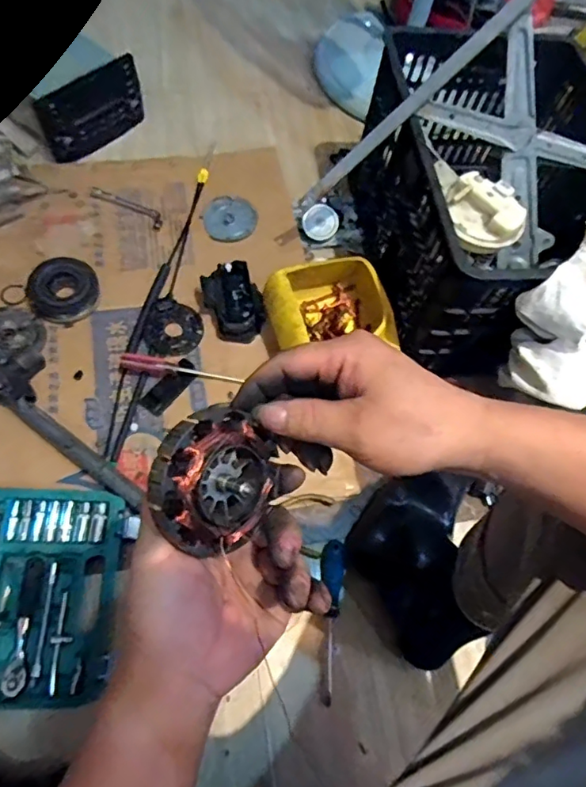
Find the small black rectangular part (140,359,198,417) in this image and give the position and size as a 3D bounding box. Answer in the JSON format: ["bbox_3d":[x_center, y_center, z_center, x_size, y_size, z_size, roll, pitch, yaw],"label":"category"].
[{"bbox_3d":[-0.186,-0.013,0.824,0.037,0.017,0.098,37,65,11],"label":"small black rectangular part"}]

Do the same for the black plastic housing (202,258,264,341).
[{"bbox_3d":[-0.095,-0.145,0.874,0.081,0.065,0.124,-22,69,-15],"label":"black plastic housing"}]

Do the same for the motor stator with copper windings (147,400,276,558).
[{"bbox_3d":[-0.044,0.046,0.297,0.033,0.076,0.075,1,51,47],"label":"motor stator with copper windings"}]

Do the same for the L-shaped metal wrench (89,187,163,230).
[{"bbox_3d":[-0.295,-0.335,0.970,0.150,0.015,0.032,31,64,8],"label":"L-shaped metal wrench"}]

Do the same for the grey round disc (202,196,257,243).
[{"bbox_3d":[-0.114,-0.317,0.985,0.092,0.008,0.095,13,72,-7],"label":"grey round disc"}]

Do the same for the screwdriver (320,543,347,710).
[{"bbox_3d":[0.051,0.299,0.722,0.034,0.027,0.196,3,73,0],"label":"screwdriver"}]

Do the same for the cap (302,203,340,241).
[{"bbox_3d":[0.050,-0.311,0.987,0.062,0.010,0.062,0,105,1],"label":"cap"}]

